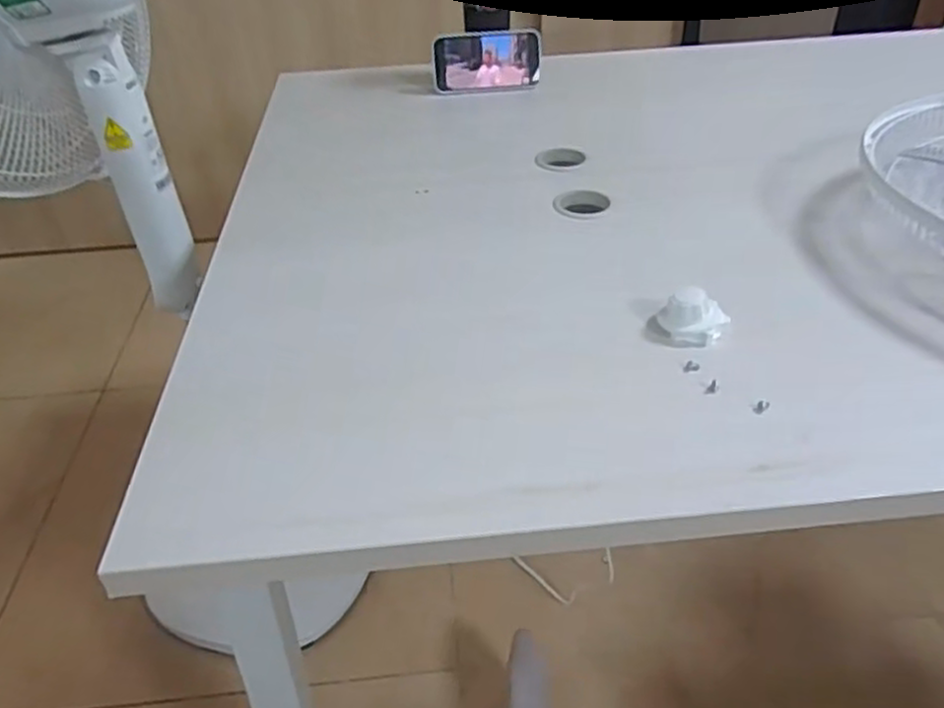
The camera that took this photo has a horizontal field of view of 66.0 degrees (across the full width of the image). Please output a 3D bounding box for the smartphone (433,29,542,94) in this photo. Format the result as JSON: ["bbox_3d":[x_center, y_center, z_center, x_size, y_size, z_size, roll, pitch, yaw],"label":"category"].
[{"bbox_3d":[0.023,-0.442,1.098,0.162,0.085,0.019,-4,27,-4],"label":"smartphone"}]

